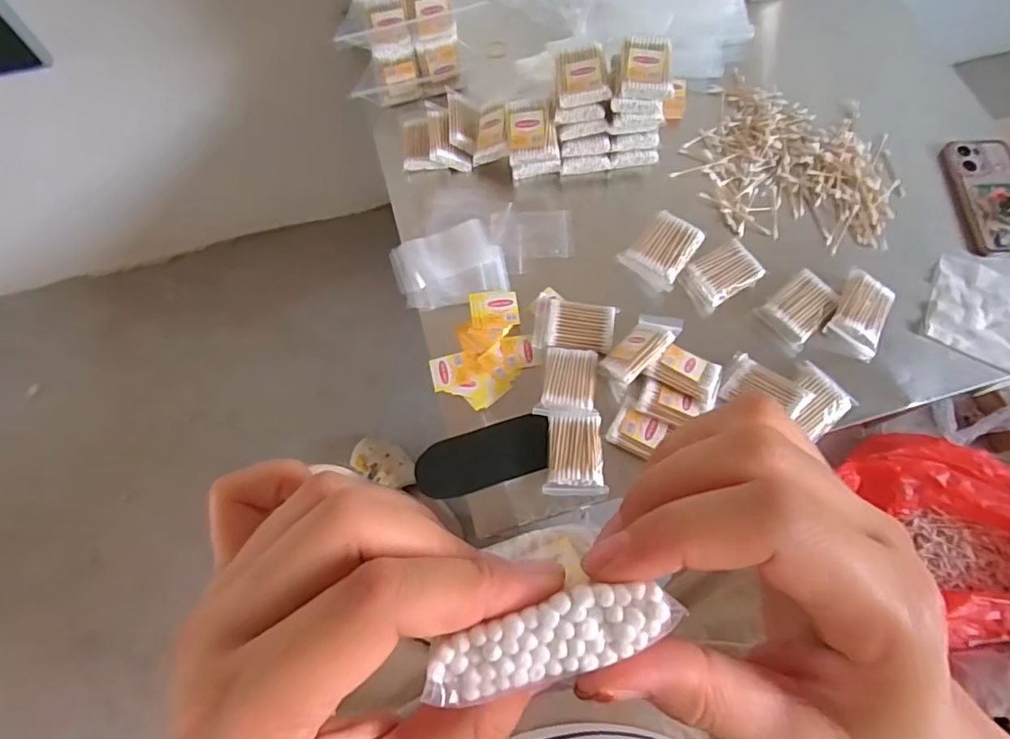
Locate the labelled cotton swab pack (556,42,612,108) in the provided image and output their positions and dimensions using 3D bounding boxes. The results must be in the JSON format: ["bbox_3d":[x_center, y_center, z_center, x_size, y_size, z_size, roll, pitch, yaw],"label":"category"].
[{"bbox_3d":[0.090,-0.337,0.634,0.056,0.026,0.066,-3,69,1],"label":"labelled cotton swab pack"}]

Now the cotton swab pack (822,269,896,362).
[{"bbox_3d":[0.399,-0.062,0.620,0.057,0.020,0.094,27,72,11],"label":"cotton swab pack"}]

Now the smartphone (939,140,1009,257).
[{"bbox_3d":[0.595,-0.213,0.672,0.084,0.019,0.164,-4,69,6],"label":"smartphone"}]

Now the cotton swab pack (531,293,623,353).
[{"bbox_3d":[0.078,-0.053,0.623,0.088,0.014,0.064,6,69,4],"label":"cotton swab pack"}]

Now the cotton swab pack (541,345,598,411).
[{"bbox_3d":[0.071,0.010,0.598,0.055,0.013,0.072,6,69,4],"label":"cotton swab pack"}]

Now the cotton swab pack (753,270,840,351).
[{"bbox_3d":[0.334,-0.069,0.625,0.078,0.019,0.061,-36,72,-12],"label":"cotton swab pack"}]

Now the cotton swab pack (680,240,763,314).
[{"bbox_3d":[0.251,-0.109,0.644,0.084,0.021,0.058,-32,72,-10],"label":"cotton swab pack"}]

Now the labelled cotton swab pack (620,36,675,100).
[{"bbox_3d":[0.160,-0.338,0.620,0.057,0.022,0.068,6,69,4],"label":"labelled cotton swab pack"}]

